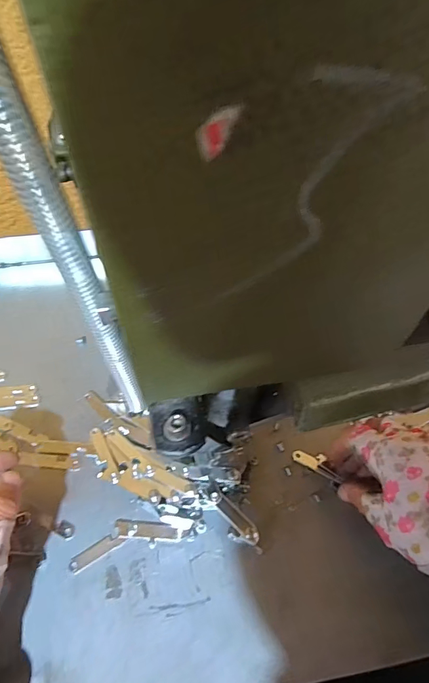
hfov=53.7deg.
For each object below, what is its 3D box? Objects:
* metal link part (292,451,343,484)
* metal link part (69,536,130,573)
[{"bbox_3d":[0.086,0.101,0.351,0.042,0.004,0.015,28,65,15],"label":"metal link part"},{"bbox_3d":[-0.086,0.155,0.314,0.043,0.004,0.011,-28,64,-17],"label":"metal link part"}]

